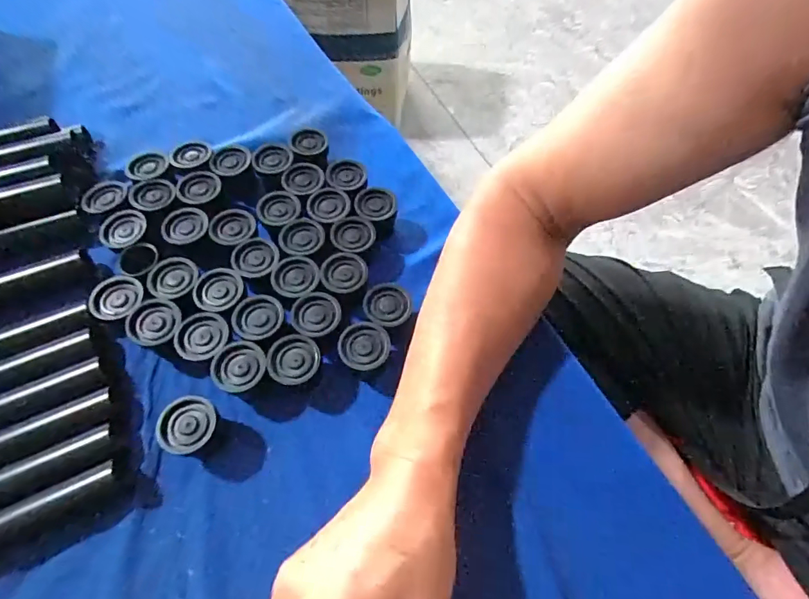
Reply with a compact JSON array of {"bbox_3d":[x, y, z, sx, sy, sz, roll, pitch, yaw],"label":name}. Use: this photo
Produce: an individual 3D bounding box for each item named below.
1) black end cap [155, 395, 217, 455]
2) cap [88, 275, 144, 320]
[{"bbox_3d":[-0.137,0.084,0.289,0.032,0.032,0.034,1,61,-2],"label":"black end cap"},{"bbox_3d":[-0.206,0.002,0.323,0.033,0.017,0.035,1,61,-2],"label":"cap"}]

